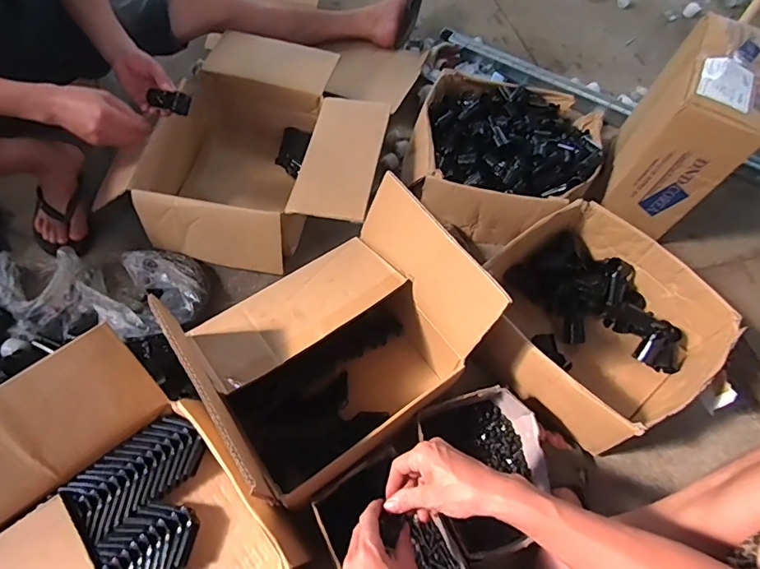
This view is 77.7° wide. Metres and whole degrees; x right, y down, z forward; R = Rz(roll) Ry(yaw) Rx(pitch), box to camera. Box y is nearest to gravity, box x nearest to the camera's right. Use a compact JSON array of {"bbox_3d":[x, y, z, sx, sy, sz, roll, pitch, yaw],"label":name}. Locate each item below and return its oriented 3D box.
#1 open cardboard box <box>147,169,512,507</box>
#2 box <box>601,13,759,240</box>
[{"bbox_3d":[-0.057,0.085,0.684,0.361,0.259,0.276,-33,68,-19],"label":"open cardboard box"},{"bbox_3d":[0.560,-0.284,0.866,0.144,0.265,0.254,22,62,9],"label":"box"}]

